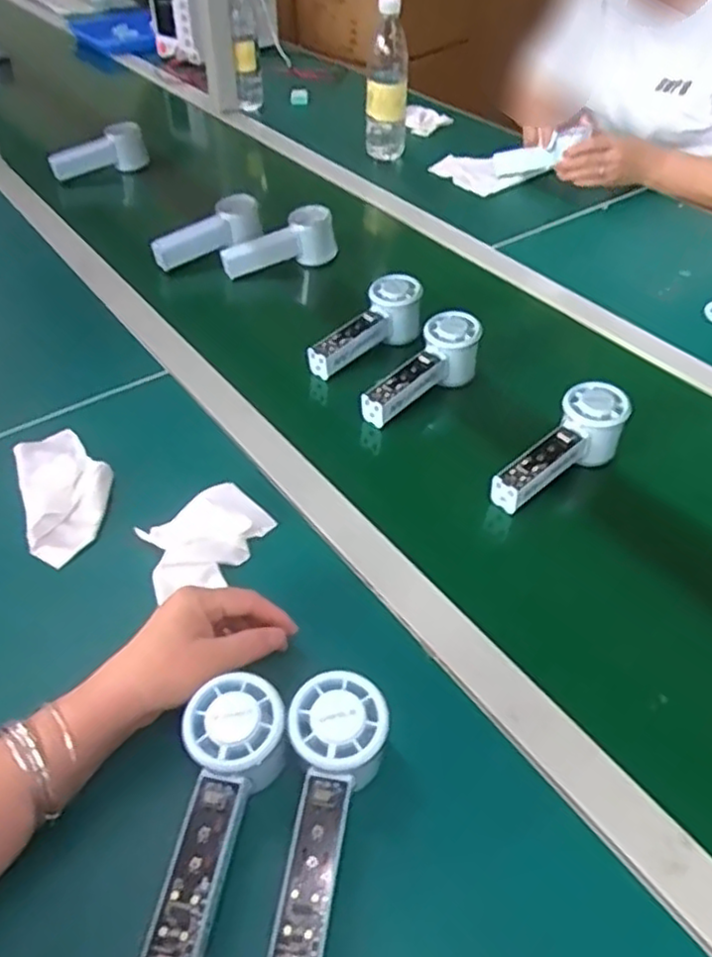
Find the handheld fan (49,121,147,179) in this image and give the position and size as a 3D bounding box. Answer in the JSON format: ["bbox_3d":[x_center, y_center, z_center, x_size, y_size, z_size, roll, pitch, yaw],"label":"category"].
[{"bbox_3d":[-0.418,-0.525,1.154,0.064,0.086,0.157,31,51,26],"label":"handheld fan"}]

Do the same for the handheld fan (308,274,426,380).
[{"bbox_3d":[0.012,-0.161,0.782,0.154,0.061,0.051,-41,57,-17],"label":"handheld fan"}]

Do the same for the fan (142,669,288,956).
[{"bbox_3d":[-0.079,0.190,0.396,0.057,0.056,0.150,10,45,8],"label":"fan"}]

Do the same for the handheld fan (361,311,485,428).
[{"bbox_3d":[0.066,-0.105,0.727,0.151,0.066,0.046,-41,58,-17],"label":"handheld fan"}]

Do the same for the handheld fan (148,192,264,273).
[{"bbox_3d":[-0.195,-0.331,0.937,0.043,0.056,0.160,24,49,21],"label":"handheld fan"}]

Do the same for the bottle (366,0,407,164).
[{"bbox_3d":[0.051,-0.634,1.130,0.066,0.220,0.066,3,45,1],"label":"bottle"}]

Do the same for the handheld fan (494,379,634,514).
[{"bbox_3d":[0.184,-0.021,0.642,0.159,0.060,0.055,-39,56,-16],"label":"handheld fan"}]

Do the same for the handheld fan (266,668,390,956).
[{"bbox_3d":[-0.018,0.192,0.406,0.053,0.052,0.151,9,61,7],"label":"handheld fan"}]

